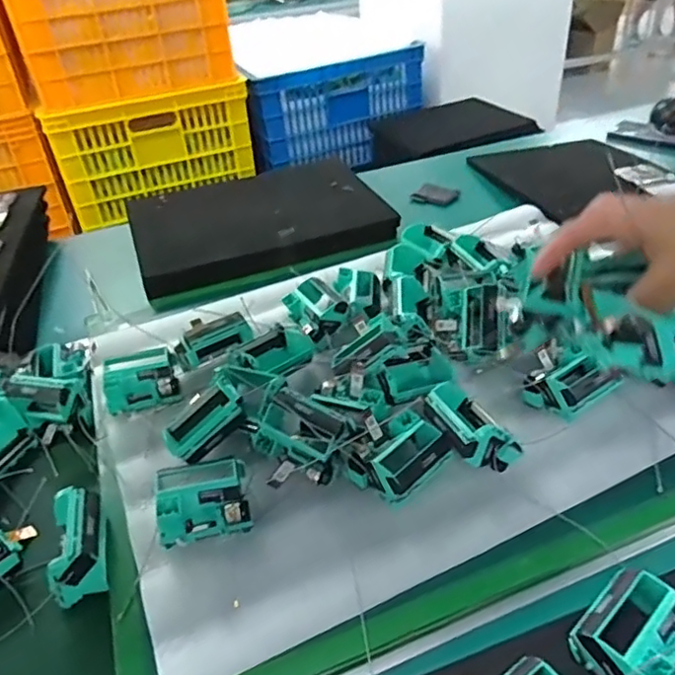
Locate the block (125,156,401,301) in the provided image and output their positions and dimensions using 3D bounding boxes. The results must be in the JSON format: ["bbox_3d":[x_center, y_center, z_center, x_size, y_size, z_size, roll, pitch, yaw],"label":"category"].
[{"bbox_3d":[-0.111,-0.163,0.868,0.355,0.039,0.260,-17,39,-15],"label":"block"}]

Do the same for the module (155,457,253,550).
[{"bbox_3d":[-0.105,0.126,0.468,0.067,0.039,0.061,-12,38,-9],"label":"module"}]

